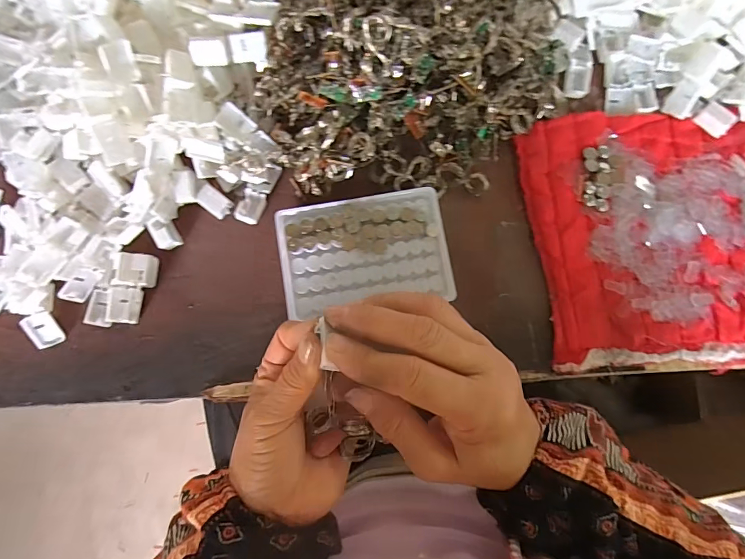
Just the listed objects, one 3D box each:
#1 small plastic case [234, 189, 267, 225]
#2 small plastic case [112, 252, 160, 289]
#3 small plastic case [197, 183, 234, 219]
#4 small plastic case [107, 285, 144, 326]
[{"bbox_3d":[-0.103,-0.061,0.350,0.021,0.005,0.027,19,83,2],"label":"small plastic case"},{"bbox_3d":[-0.191,-0.008,0.336,0.028,0.016,0.026,3,82,0],"label":"small plastic case"},{"bbox_3d":[-0.133,-0.066,0.350,0.029,0.011,0.018,39,84,4],"label":"small plastic case"},{"bbox_3d":[-0.197,0.020,0.331,0.021,0.017,0.029,4,82,0],"label":"small plastic case"}]

